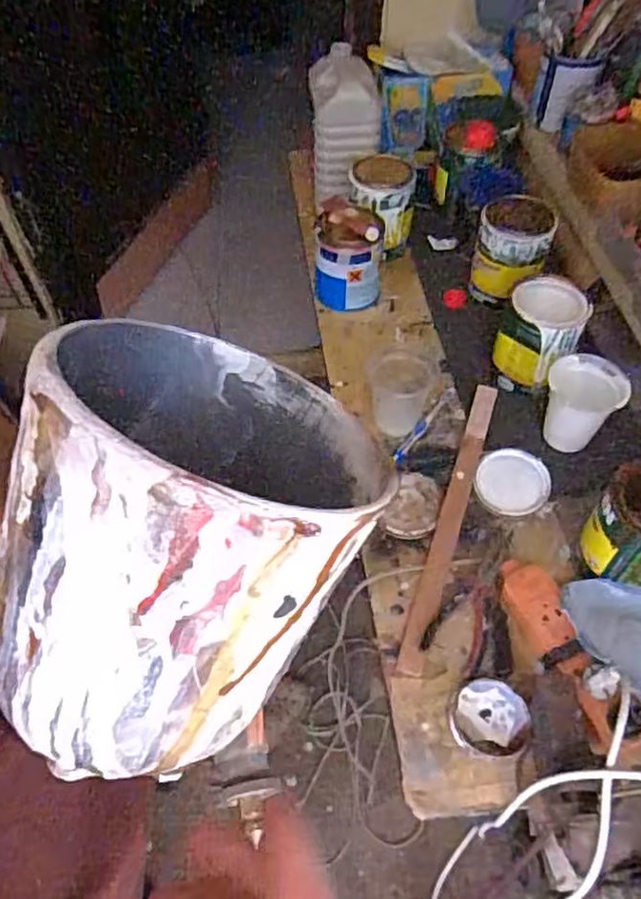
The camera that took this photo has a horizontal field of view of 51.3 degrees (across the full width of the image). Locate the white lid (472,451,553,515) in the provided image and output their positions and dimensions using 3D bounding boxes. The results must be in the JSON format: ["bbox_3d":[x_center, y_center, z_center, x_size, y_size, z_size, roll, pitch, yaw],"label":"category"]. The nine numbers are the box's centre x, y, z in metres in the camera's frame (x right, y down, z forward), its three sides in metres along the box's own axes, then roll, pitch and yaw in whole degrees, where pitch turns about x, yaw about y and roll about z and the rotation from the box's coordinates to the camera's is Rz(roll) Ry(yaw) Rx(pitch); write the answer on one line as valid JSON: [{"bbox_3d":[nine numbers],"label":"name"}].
[{"bbox_3d":[0.236,0.040,0.822,0.086,0.017,0.087,0,52,0],"label":"white lid"}]

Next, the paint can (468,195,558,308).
[{"bbox_3d":[0.279,-0.284,0.987,0.104,0.111,0.108,10,53,7],"label":"paint can"}]

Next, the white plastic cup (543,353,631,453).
[{"bbox_3d":[0.322,-0.055,0.830,0.087,0.101,0.094,0,52,0],"label":"white plastic cup"}]

